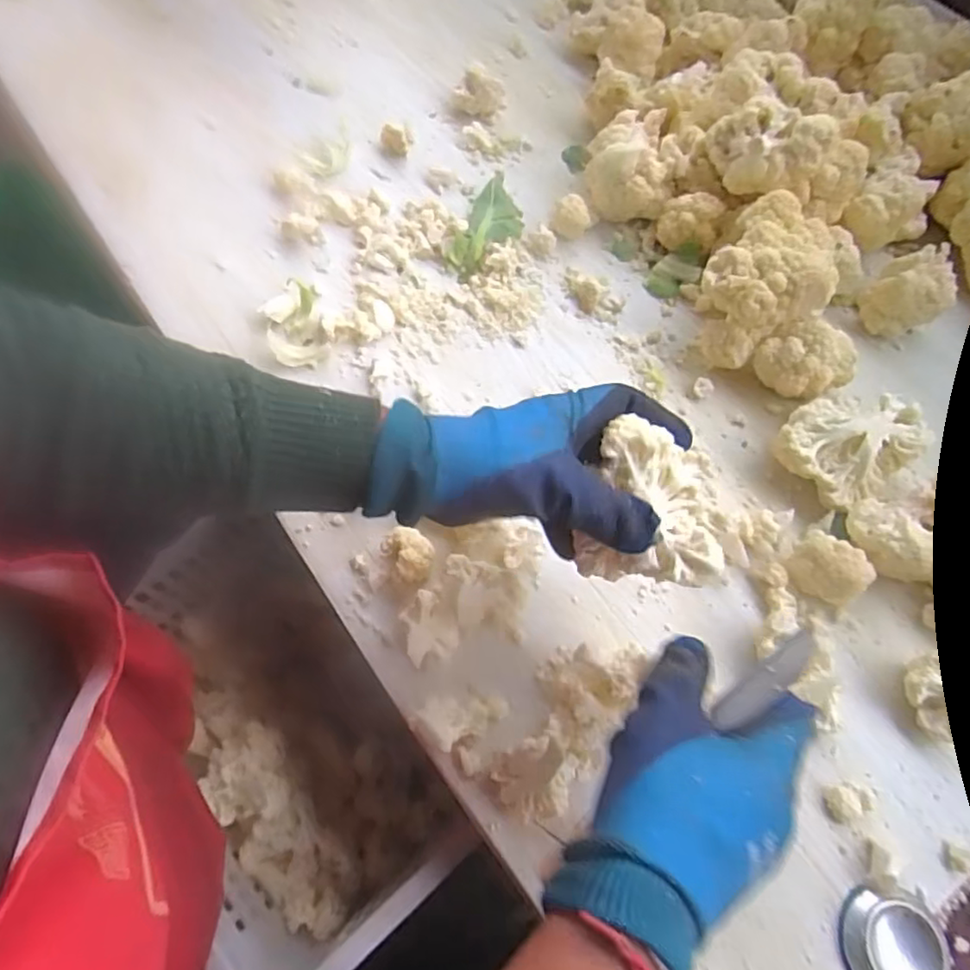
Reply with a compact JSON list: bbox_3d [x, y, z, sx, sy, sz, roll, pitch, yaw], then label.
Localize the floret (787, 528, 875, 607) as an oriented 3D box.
[{"bbox_3d":[0.258,0.063,0.479,0.053,0.043,0.041,36,67,15],"label":"floret"}]

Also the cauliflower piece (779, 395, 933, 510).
[{"bbox_3d":[0.299,-0.033,0.530,0.111,0.054,0.086,-31,70,-18],"label":"cauliflower piece"}]

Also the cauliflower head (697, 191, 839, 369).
[{"bbox_3d":[0.245,-0.172,0.572,0.106,0.098,0.128,35,67,15],"label":"cauliflower head"}]

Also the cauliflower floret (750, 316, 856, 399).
[{"bbox_3d":[0.282,-0.109,0.558,0.076,0.067,0.061,39,68,16],"label":"cauliflower floret"}]

